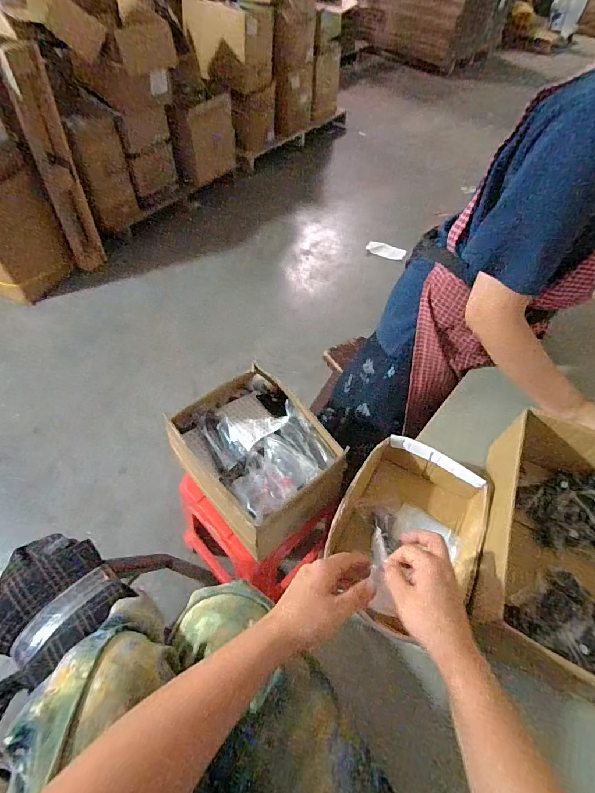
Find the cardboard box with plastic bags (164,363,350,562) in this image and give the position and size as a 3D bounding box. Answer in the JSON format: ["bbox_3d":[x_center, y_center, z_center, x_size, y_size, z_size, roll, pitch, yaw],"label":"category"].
[{"bbox_3d":[-0.086,0.117,0.850,0.266,0.210,0.312,-37,64,-25],"label":"cardboard box with plastic bags"}]

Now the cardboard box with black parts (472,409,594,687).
[{"bbox_3d":[0.381,0.207,0.519,0.257,0.114,0.320,22,57,12],"label":"cardboard box with black parts"}]

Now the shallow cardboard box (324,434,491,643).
[{"bbox_3d":[0.152,0.191,0.561,0.188,0.071,0.245,26,57,14],"label":"shallow cardboard box"}]

